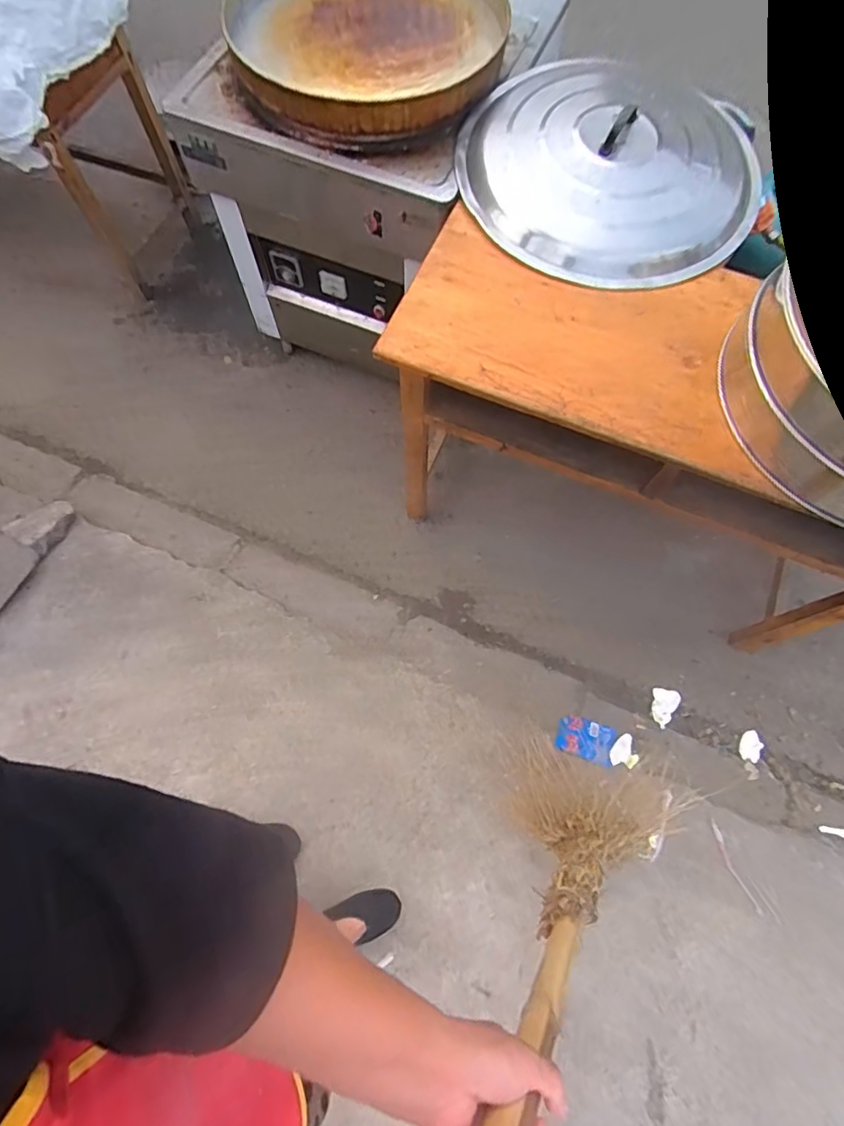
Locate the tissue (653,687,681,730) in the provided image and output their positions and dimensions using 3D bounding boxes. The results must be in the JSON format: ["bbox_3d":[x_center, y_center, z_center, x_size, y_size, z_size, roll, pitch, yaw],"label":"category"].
[{"bbox_3d":[0.600,0.358,1.326,0.059,0.021,0.094,11,70,2],"label":"tissue"}]

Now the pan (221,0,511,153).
[{"bbox_3d":[-0.100,-1.071,1.088,0.549,0.091,0.587,1,70,-2],"label":"pan"}]

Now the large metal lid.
[{"bbox_3d":[0.340,-0.732,0.976,0.532,0.097,0.467,24,71,7],"label":"large metal lid"}]

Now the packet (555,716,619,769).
[{"bbox_3d":[0.389,0.419,1.275,0.134,0.016,0.093,14,57,8],"label":"packet"}]

